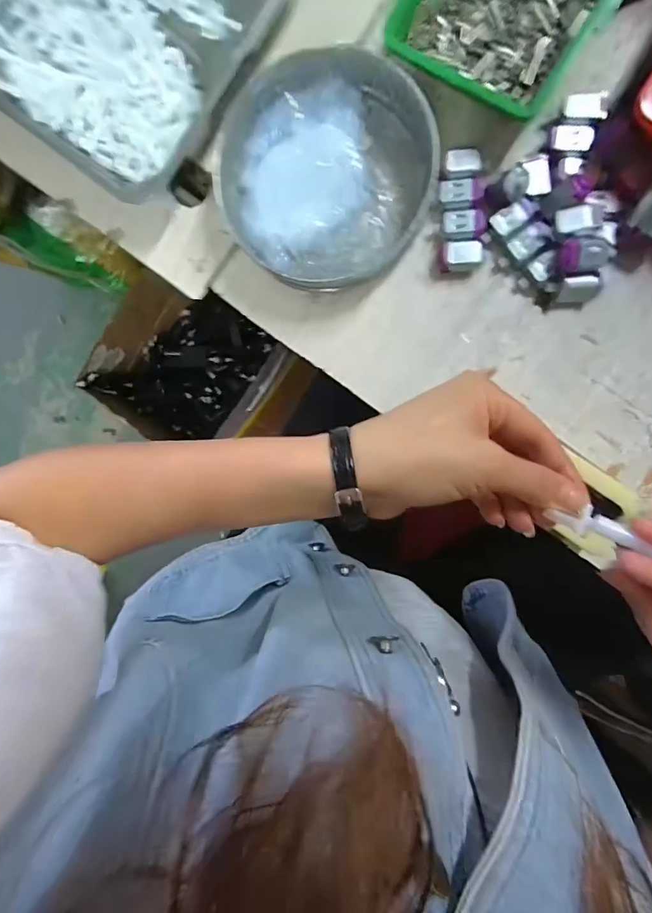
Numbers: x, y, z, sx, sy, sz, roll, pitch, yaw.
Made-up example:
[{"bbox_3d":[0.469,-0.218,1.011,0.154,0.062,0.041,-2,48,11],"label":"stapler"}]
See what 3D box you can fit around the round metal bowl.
[{"bbox_3d":[-0.006,-0.193,0.297,0.146,0.040,0.135,1,95,8],"label":"round metal bowl"}]

